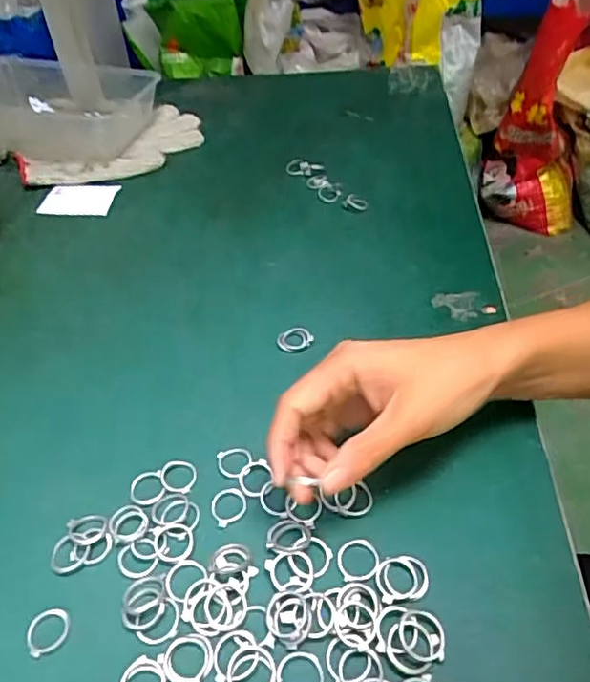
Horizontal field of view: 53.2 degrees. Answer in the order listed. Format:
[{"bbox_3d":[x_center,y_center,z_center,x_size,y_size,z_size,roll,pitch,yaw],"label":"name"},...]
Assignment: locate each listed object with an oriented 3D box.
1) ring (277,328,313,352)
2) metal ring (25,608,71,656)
[{"bbox_3d":[0.000,-0.001,0.426,0.025,0.005,0.023,-2,44,2],"label":"ring"},{"bbox_3d":[-0.123,0.143,0.291,0.021,0.004,0.020,-2,44,2],"label":"metal ring"}]

